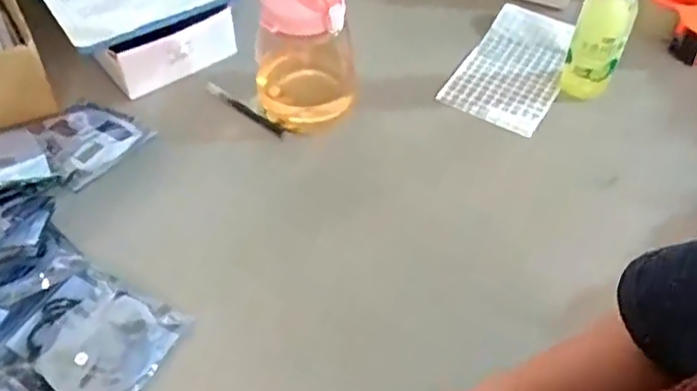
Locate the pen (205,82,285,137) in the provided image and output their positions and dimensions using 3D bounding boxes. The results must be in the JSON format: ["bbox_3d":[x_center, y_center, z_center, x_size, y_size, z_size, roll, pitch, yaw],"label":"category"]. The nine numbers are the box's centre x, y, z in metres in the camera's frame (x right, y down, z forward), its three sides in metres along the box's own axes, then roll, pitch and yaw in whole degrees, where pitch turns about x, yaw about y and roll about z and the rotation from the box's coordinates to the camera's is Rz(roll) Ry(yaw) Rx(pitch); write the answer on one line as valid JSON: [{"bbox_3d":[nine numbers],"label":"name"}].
[{"bbox_3d":[-0.128,-0.106,0.770,0.120,0.015,0.014,35,59,24],"label":"pen"}]

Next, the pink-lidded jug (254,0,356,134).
[{"bbox_3d":[-0.052,-0.175,0.715,0.116,0.215,0.110,-3,52,-3],"label":"pink-lidded jug"}]

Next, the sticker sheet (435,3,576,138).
[{"bbox_3d":[0.217,-0.169,0.822,0.126,0.017,0.221,24,62,25],"label":"sticker sheet"}]

